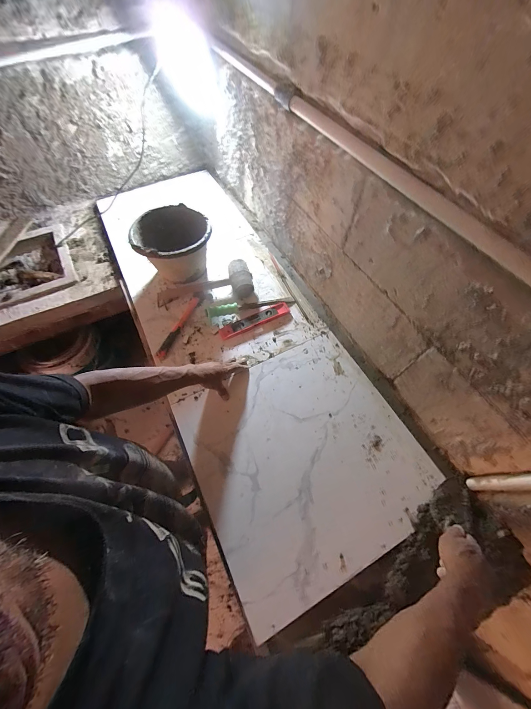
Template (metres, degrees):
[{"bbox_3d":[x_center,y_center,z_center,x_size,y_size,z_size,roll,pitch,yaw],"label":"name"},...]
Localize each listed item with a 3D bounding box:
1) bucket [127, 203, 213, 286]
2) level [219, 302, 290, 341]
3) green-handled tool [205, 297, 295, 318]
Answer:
[{"bbox_3d":[-0.286,-0.327,0.821,0.198,0.155,0.205,0,62,0],"label":"bucket"},{"bbox_3d":[-0.031,-0.102,0.791,0.225,0.017,0.043,-26,65,-13],"label":"level"},{"bbox_3d":[-0.043,-0.153,0.802,0.275,0.038,0.042,-11,63,-6],"label":"green-handled tool"}]

